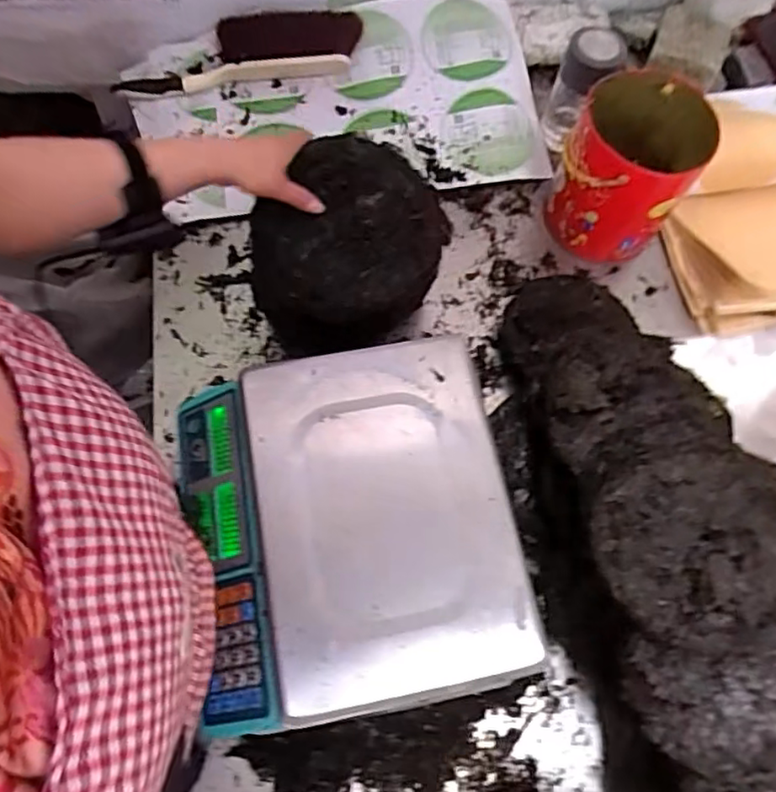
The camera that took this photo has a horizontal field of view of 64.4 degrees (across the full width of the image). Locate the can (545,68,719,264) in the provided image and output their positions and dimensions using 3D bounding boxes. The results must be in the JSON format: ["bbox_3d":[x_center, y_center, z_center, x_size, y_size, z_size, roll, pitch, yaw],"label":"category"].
[{"bbox_3d":[0.321,-0.303,0.842,0.164,0.183,0.171,1,68,-3],"label":"can"}]

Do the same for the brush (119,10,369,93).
[{"bbox_3d":[-0.245,-0.559,1.015,0.404,0.060,0.121,-8,68,10],"label":"brush"}]

